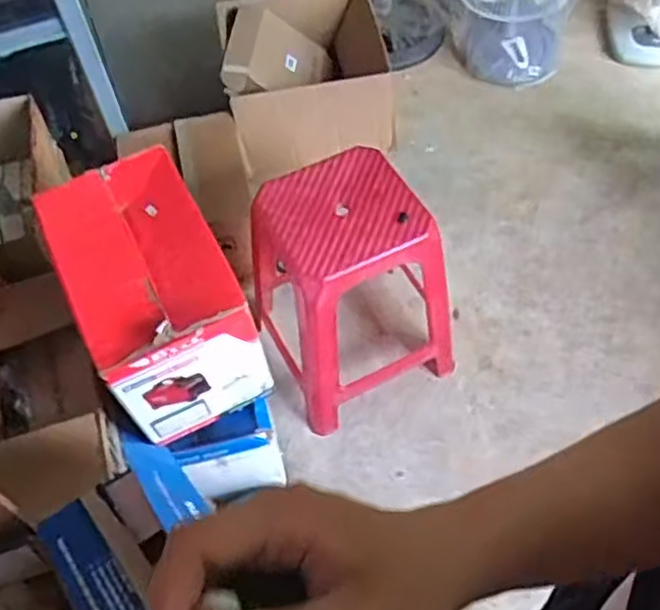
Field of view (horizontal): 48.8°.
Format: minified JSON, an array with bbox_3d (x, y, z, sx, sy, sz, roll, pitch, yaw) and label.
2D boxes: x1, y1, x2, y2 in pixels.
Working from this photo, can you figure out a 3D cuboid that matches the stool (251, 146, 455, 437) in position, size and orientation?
[{"bbox_3d":[0.022,-0.051,1.419,0.316,0.445,0.340,-25,56,-12],"label":"stool"}]

